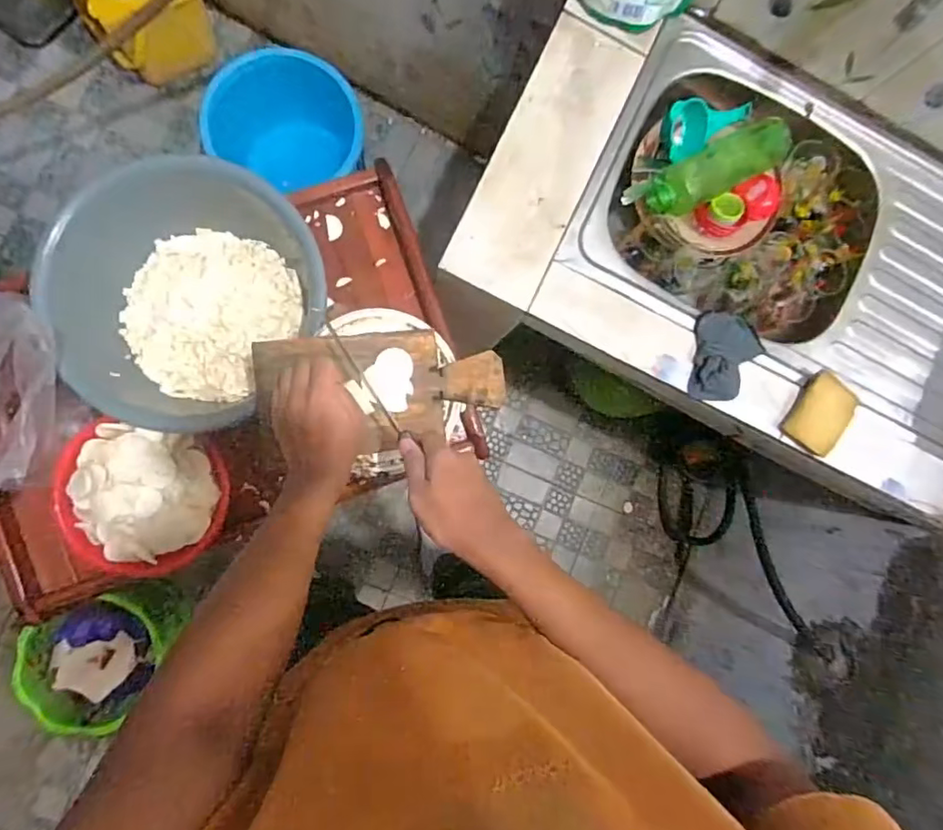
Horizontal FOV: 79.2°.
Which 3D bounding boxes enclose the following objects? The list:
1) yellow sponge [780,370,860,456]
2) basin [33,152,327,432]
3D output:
[{"bbox_3d":[0.476,-0.001,0.771,0.074,0.029,0.104,31,85,-5],"label":"yellow sponge"},{"bbox_3d":[-0.337,-0.142,0.689,0.274,0.119,0.301,43,84,-4],"label":"basin"}]

